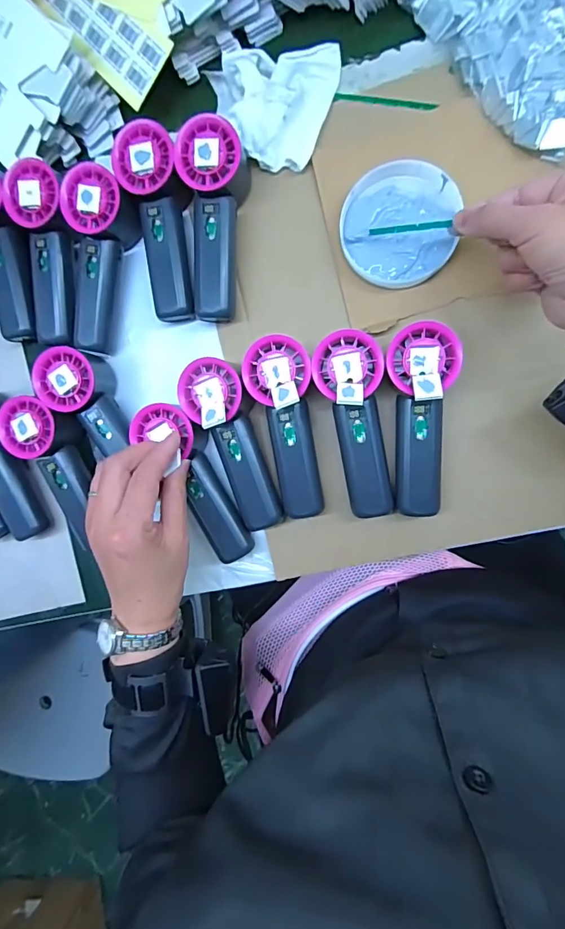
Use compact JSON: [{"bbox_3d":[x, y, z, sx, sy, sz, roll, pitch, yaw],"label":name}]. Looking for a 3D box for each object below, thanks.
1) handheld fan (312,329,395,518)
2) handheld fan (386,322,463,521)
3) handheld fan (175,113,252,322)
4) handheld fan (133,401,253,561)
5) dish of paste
[{"bbox_3d":[0.062,-0.031,0.366,0.053,0.065,0.150,-6,89,9],"label":"handheld fan"},{"bbox_3d":[0.111,-0.034,0.359,0.052,0.061,0.150,5,91,9],"label":"handheld fan"},{"bbox_3d":[-0.057,-0.209,0.382,0.050,0.059,0.149,-1,90,9],"label":"handheld fan"},{"bbox_3d":[-0.078,0.016,0.393,0.048,0.034,0.154,-28,99,9],"label":"handheld fan"},{"bbox_3d":[0.100,-0.206,0.373,0.094,0.023,0.094,0,90,9],"label":"dish of paste"}]

